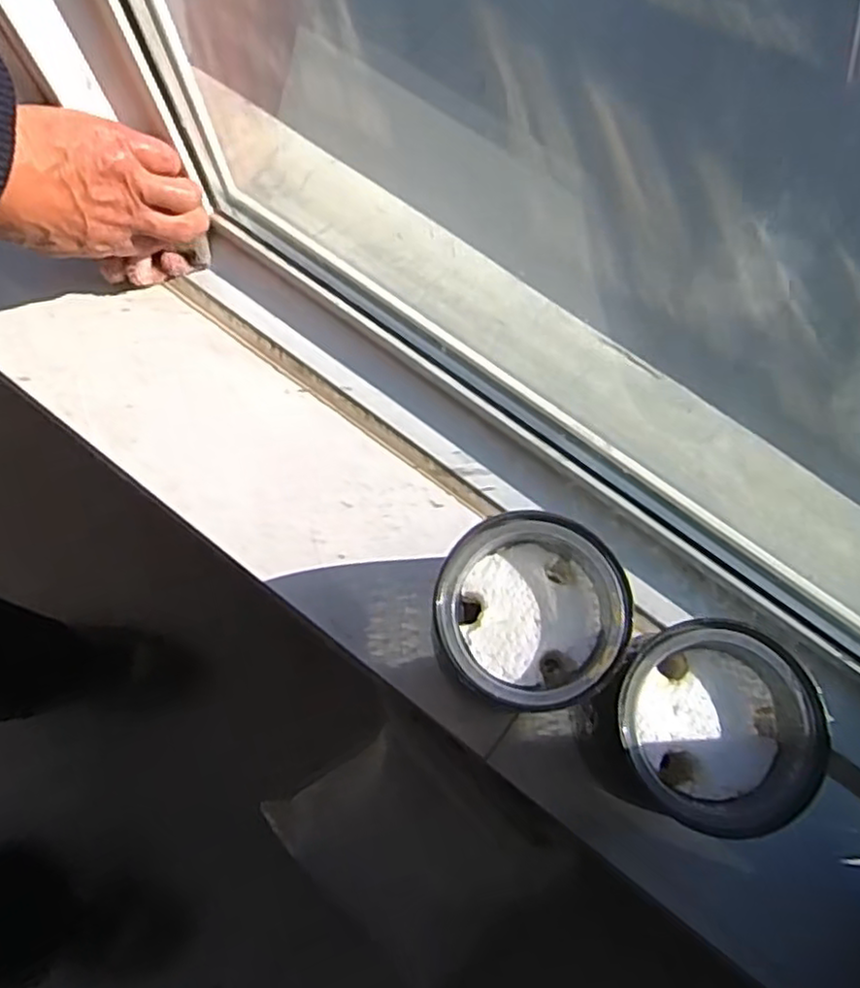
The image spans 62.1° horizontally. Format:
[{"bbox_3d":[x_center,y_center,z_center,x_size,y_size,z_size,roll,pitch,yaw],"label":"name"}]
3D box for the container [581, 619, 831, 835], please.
[{"bbox_3d":[0.145,0.132,0.412,0.102,0.129,0.101,0,74,0],"label":"container"}]

